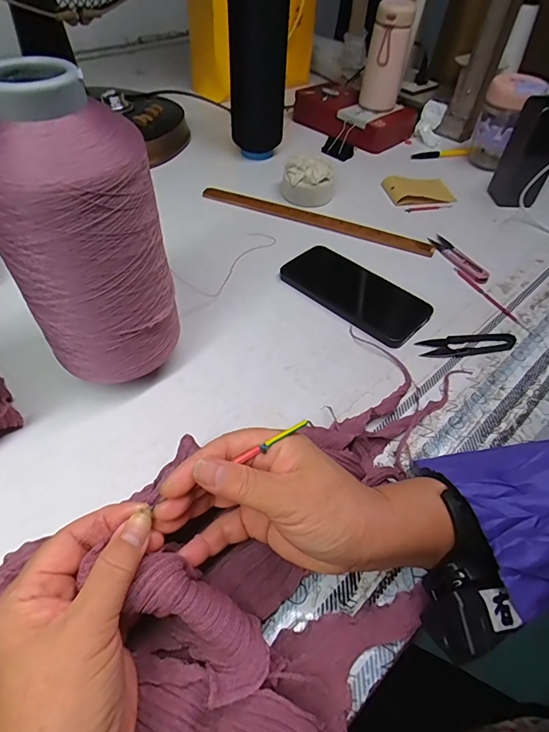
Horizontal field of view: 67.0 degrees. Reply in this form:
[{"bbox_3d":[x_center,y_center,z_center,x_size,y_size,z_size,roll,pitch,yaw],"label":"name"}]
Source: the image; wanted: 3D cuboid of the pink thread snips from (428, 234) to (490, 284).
[{"bbox_3d":[0.225,-0.133,0.507,0.020,0.011,0.093,-15,53,-15],"label":"pink thread snips"}]

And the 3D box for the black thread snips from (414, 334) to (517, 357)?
[{"bbox_3d":[0.193,-0.021,0.415,0.097,0.008,0.025,-6,51,-8],"label":"black thread snips"}]

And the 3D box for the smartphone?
[{"bbox_3d":[0.085,-0.082,0.459,0.164,0.011,0.079,38,58,25],"label":"smartphone"}]

